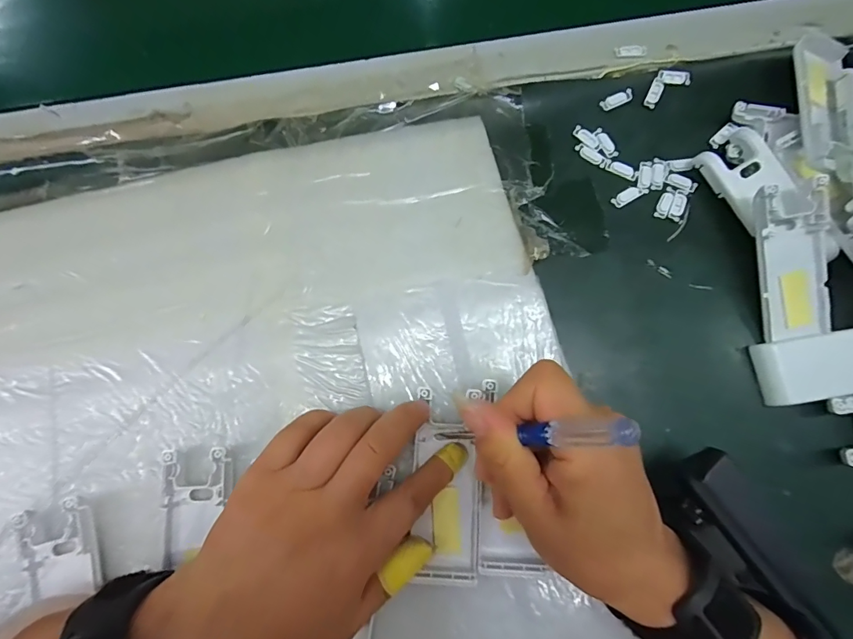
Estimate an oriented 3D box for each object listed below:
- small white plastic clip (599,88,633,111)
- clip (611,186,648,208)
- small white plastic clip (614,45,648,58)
[{"bbox_3d":[0.138,-0.159,0.306,0.025,0.004,0.009,-23,79,-4],"label":"small white plastic clip"},{"bbox_3d":[0.141,-0.087,0.293,0.026,0.004,0.009,-29,79,-5],"label":"clip"},{"bbox_3d":[0.149,-0.196,0.308,0.023,0.004,0.008,-5,78,0],"label":"small white plastic clip"}]

